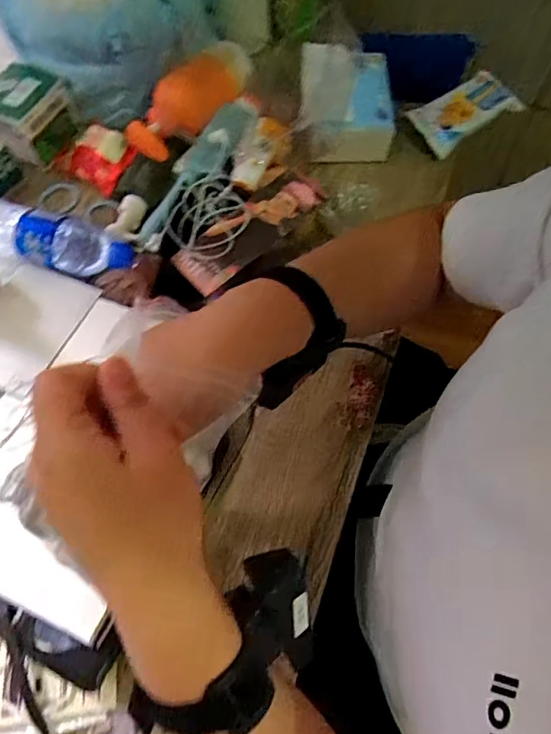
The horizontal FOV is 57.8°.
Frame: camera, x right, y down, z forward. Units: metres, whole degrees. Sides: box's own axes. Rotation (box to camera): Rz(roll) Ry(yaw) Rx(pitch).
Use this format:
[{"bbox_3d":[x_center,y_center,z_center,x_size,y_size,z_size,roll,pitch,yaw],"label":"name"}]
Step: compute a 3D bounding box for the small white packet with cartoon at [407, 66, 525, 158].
[{"bbox_3d":[0.245,-0.332,0.649,0.150,0.023,0.070,-36,82,-14],"label":"small white packet with cartoon"}]

